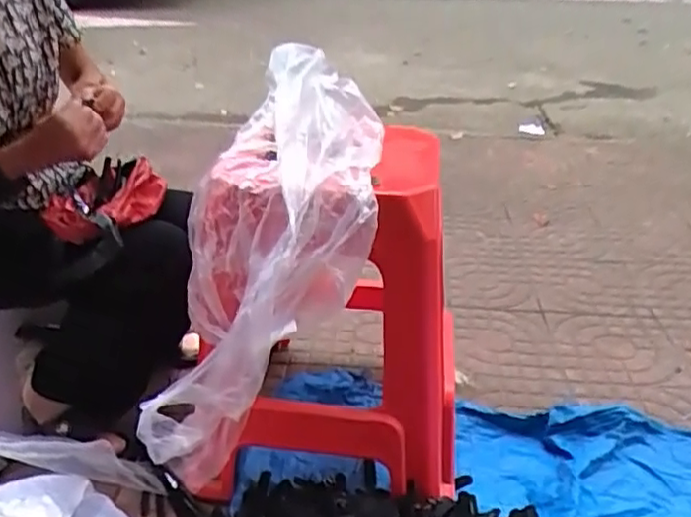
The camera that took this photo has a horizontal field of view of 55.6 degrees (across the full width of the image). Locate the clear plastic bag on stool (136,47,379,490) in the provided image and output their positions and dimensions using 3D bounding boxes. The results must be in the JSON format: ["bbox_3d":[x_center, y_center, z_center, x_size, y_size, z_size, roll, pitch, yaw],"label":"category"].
[{"bbox_3d":[-0.136,0.036,0.875,0.289,0.638,0.171,30,12,40],"label":"clear plastic bag on stool"}]

